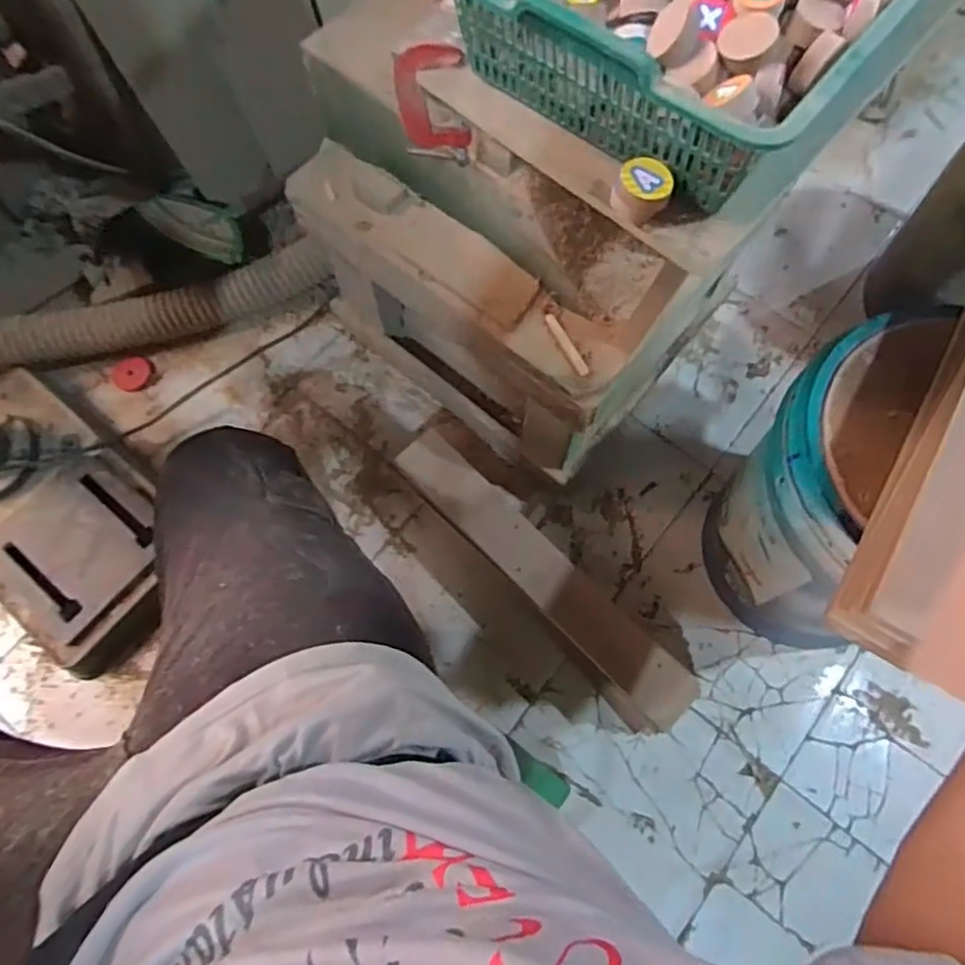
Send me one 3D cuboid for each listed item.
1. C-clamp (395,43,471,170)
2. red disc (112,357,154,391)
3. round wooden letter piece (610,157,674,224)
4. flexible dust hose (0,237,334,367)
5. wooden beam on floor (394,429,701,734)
[{"bbox_3d":[-0.035,-0.269,0.480,0.048,0.097,0.016,-5,70,-1],"label":"C-clamp"},{"bbox_3d":[-0.554,-0.173,1.050,0.048,0.013,0.059,30,74,11],"label":"red disc"},{"bbox_3d":[0.093,-0.171,0.389,0.032,0.025,0.028,17,71,7],"label":"round wooden letter piece"},{"bbox_3d":[-0.473,-0.271,1.013,0.499,0.105,0.070,-23,72,-6],"label":"flexible dust hose"},{"bbox_3d":[0.072,0.126,0.867,0.077,0.138,0.460,-42,75,-13],"label":"wooden beam on floor"}]

